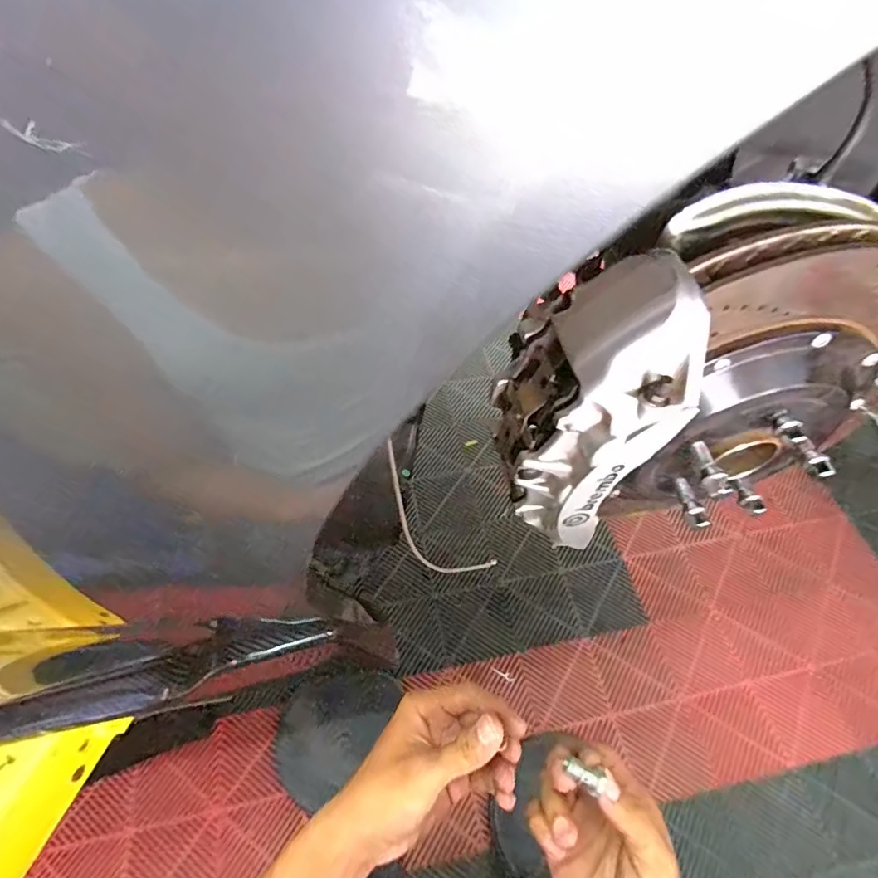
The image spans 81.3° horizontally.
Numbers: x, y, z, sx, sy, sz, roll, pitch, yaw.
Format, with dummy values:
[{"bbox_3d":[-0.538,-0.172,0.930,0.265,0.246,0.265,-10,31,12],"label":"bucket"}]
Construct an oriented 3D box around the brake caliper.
[{"bbox_3d":[0.116,-0.015,0.423,0.107,0.249,0.117,-1,55,-3],"label":"brake caliper"}]

